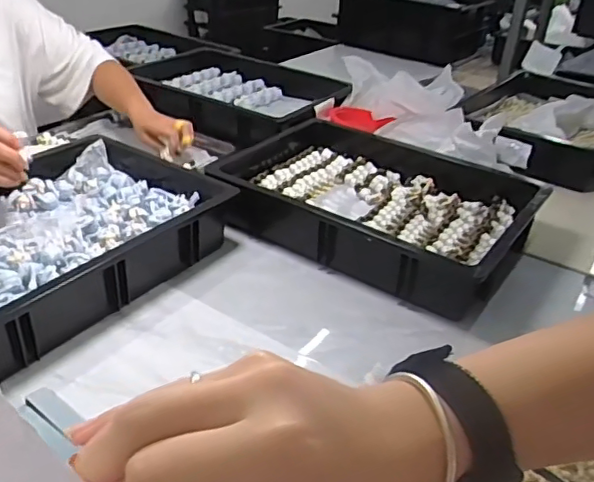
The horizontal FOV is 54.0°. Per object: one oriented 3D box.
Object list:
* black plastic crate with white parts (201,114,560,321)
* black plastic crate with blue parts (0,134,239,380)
[{"bbox_3d":[0.111,-0.060,0.921,0.458,0.125,0.306,22,36,27],"label":"black plastic crate with white parts"},{"bbox_3d":[-0.335,0.001,0.780,0.308,0.094,0.457,25,38,31],"label":"black plastic crate with blue parts"}]

